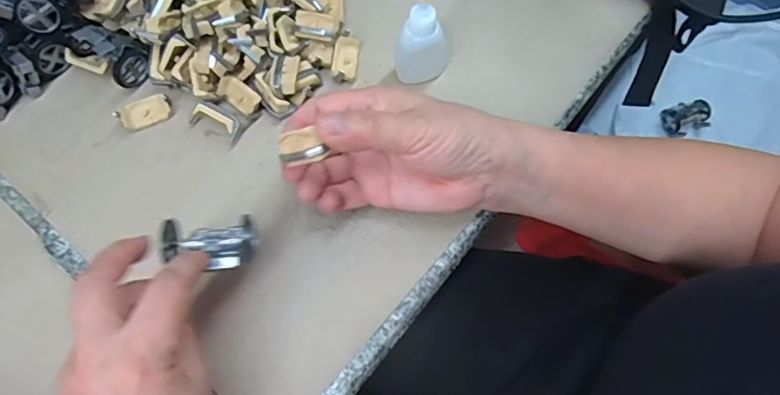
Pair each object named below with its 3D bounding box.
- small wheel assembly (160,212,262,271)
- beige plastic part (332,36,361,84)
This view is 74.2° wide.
[{"bbox_3d":[-0.101,0.026,0.290,0.052,0.023,0.032,-7,74,-2],"label":"small wheel assembly"},{"bbox_3d":[-0.032,-0.099,0.371,0.017,0.010,0.033,7,74,2],"label":"beige plastic part"}]

